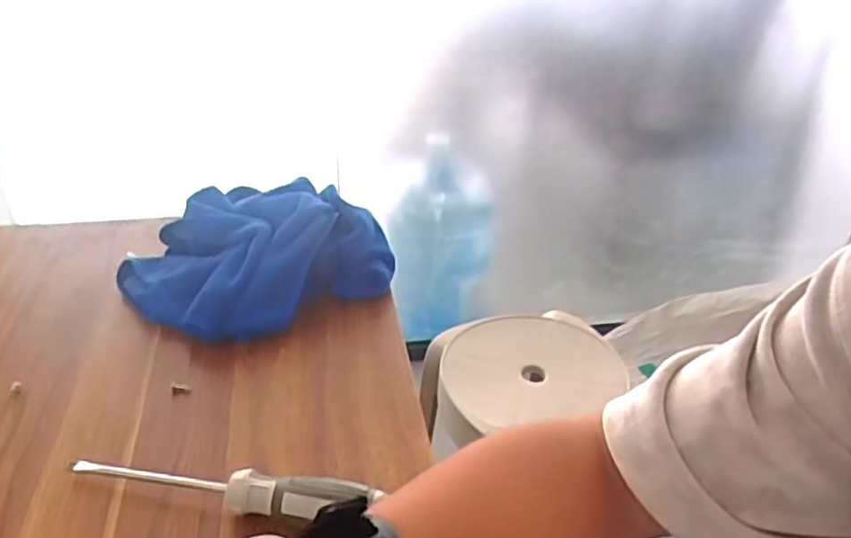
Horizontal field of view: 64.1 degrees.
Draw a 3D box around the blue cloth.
[{"bbox_3d":[-0.135,-0.018,0.548,0.195,0.063,0.156,-20,37,-31],"label":"blue cloth"}]

